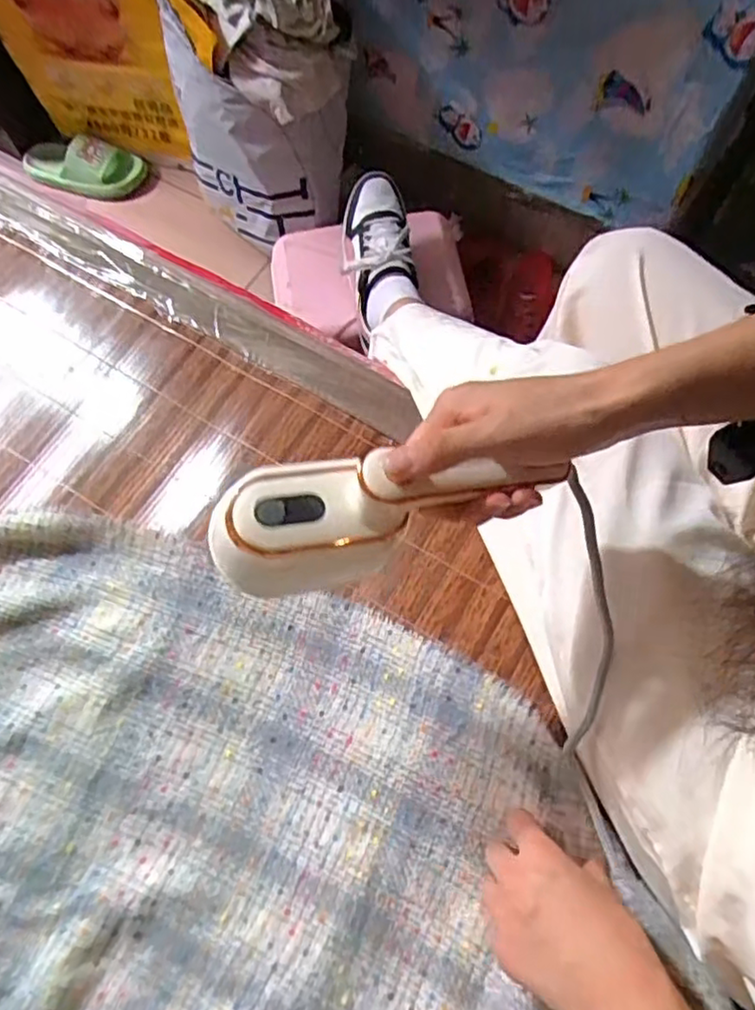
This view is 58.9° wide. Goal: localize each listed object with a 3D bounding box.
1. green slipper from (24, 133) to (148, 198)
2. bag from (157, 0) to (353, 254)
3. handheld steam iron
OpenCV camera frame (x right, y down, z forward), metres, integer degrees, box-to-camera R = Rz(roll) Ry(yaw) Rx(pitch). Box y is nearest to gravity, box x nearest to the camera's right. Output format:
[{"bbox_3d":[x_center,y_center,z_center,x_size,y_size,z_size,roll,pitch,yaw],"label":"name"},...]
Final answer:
[{"bbox_3d":[-0.571,-0.657,1.297,0.244,0.060,0.099,8,70,5],"label":"green slipper"},{"bbox_3d":[-0.185,-0.677,1.054,0.266,0.358,0.322,-15,69,-3],"label":"bag"},{"bbox_3d":[0.002,-0.002,0.380,0.193,0.072,0.069,-14,68,6],"label":"handheld steam iron"}]

